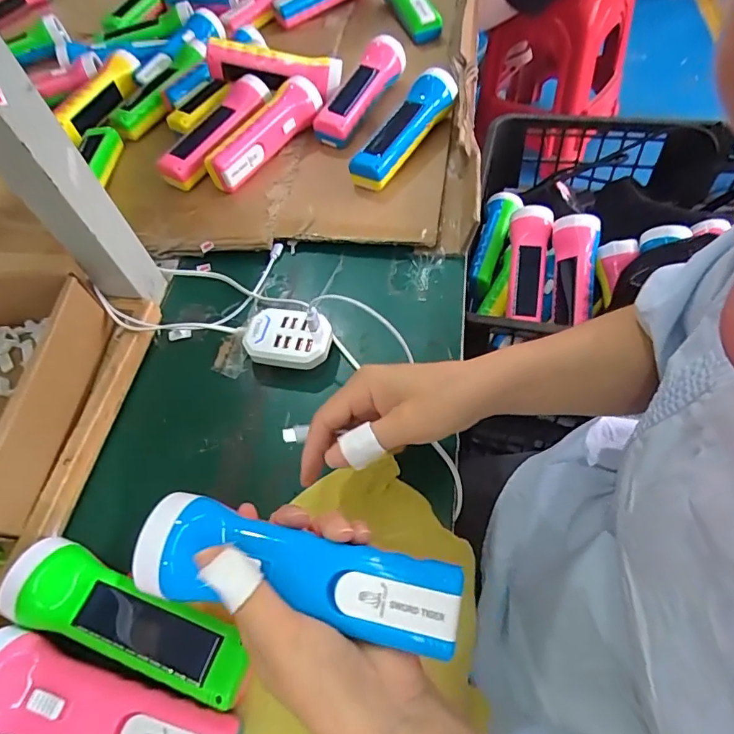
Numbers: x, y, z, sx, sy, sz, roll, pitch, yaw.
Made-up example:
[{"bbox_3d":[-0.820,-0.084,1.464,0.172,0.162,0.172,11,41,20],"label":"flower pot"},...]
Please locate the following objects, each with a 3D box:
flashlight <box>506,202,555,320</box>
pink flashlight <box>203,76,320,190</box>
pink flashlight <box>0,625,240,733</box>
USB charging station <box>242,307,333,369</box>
[{"bbox_3d":[0.206,-0.126,0.619,0.053,0.050,0.146,6,83,7],"label":"flashlight"},{"bbox_3d":[-0.116,-0.273,0.568,0.041,0.048,0.167,28,66,23],"label":"pink flashlight"},{"bbox_3d":[-0.155,0.202,0.285,0.164,0.042,0.049,9,60,14],"label":"pink flashlight"},{"bbox_3d":[-0.068,-0.027,0.434,0.077,0.030,0.061,11,60,15],"label":"USB charging station"}]

